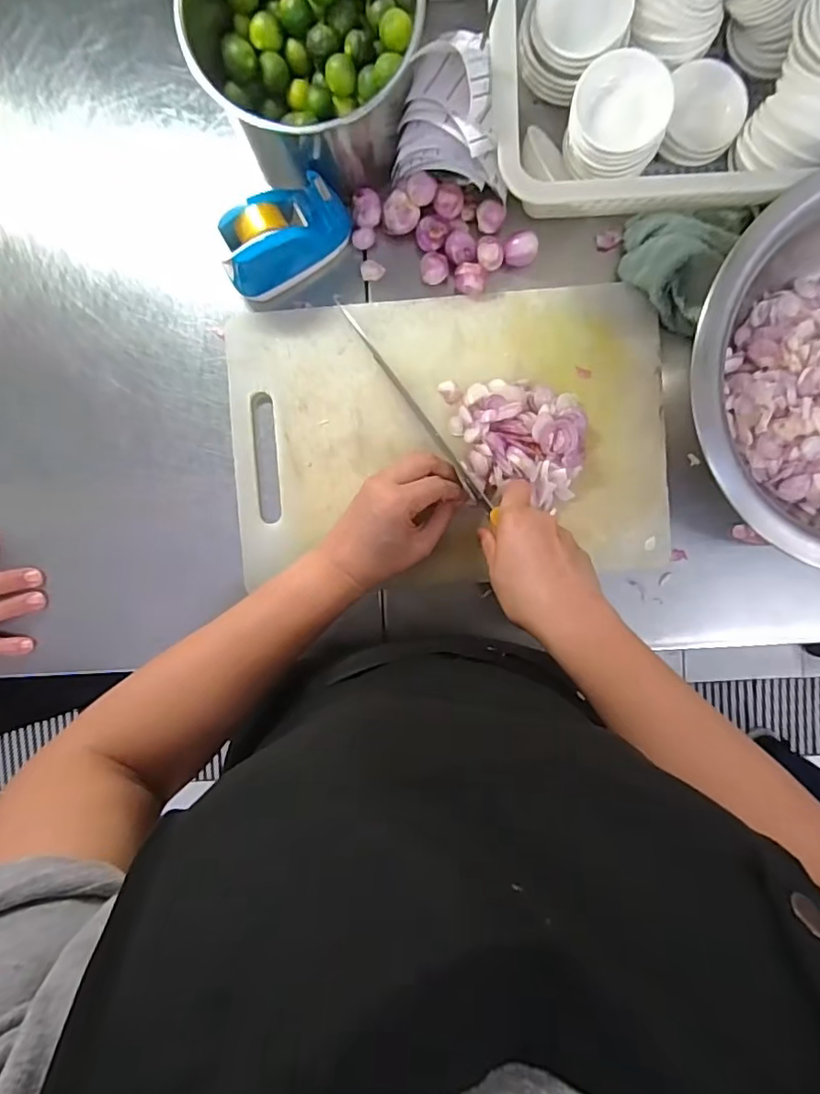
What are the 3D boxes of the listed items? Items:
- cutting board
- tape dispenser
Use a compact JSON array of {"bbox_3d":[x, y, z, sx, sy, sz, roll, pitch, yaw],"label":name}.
[{"bbox_3d":[0.034,-0.097,0.505,0.390,0.018,0.256,-3,93,2],"label":"cutting board"},{"bbox_3d":[-0.110,-0.268,0.472,0.113,0.055,0.051,-33,92,3],"label":"tape dispenser"}]

